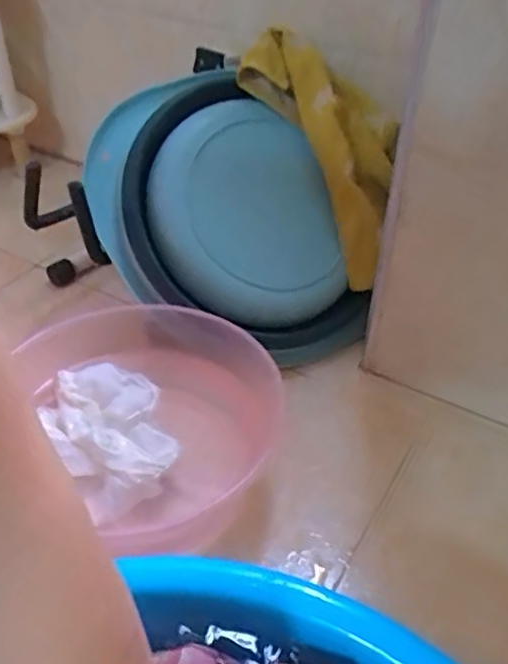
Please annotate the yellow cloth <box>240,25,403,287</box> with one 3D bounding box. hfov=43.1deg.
[{"bbox_3d":[0.103,-0.221,0.776,0.119,0.074,0.324,-28,92,-36],"label":"yellow cloth"}]

